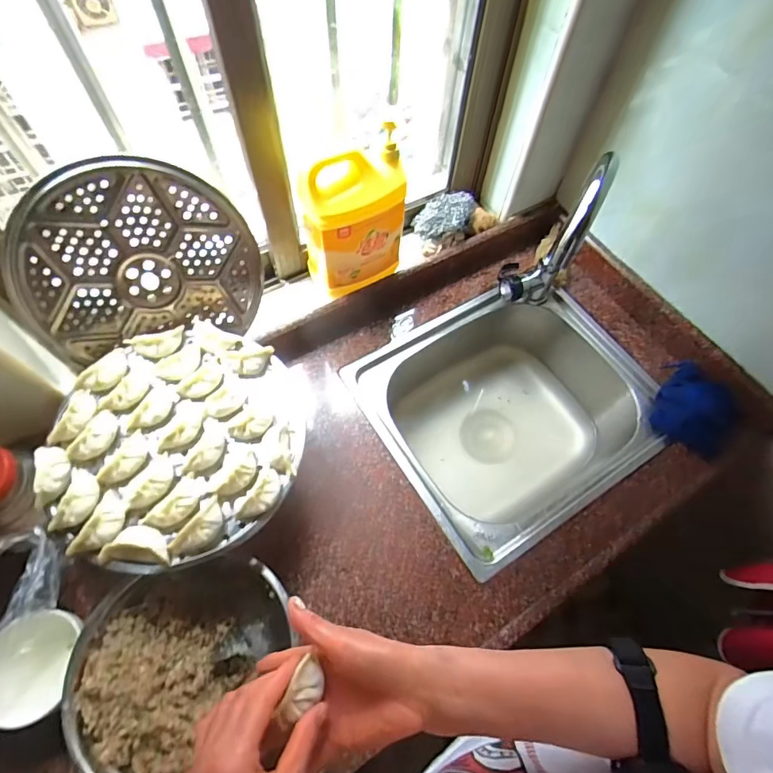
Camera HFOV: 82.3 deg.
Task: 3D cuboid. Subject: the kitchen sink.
[{"bbox_3d":[0.205,0.068,0.819,0.440,0.235,0.382,-28,67,-16],"label":"kitchen sink"}]

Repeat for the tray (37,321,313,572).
[{"bbox_3d":[-0.250,0.061,0.543,0.283,0.043,0.297,11,63,3],"label":"tray"}]

